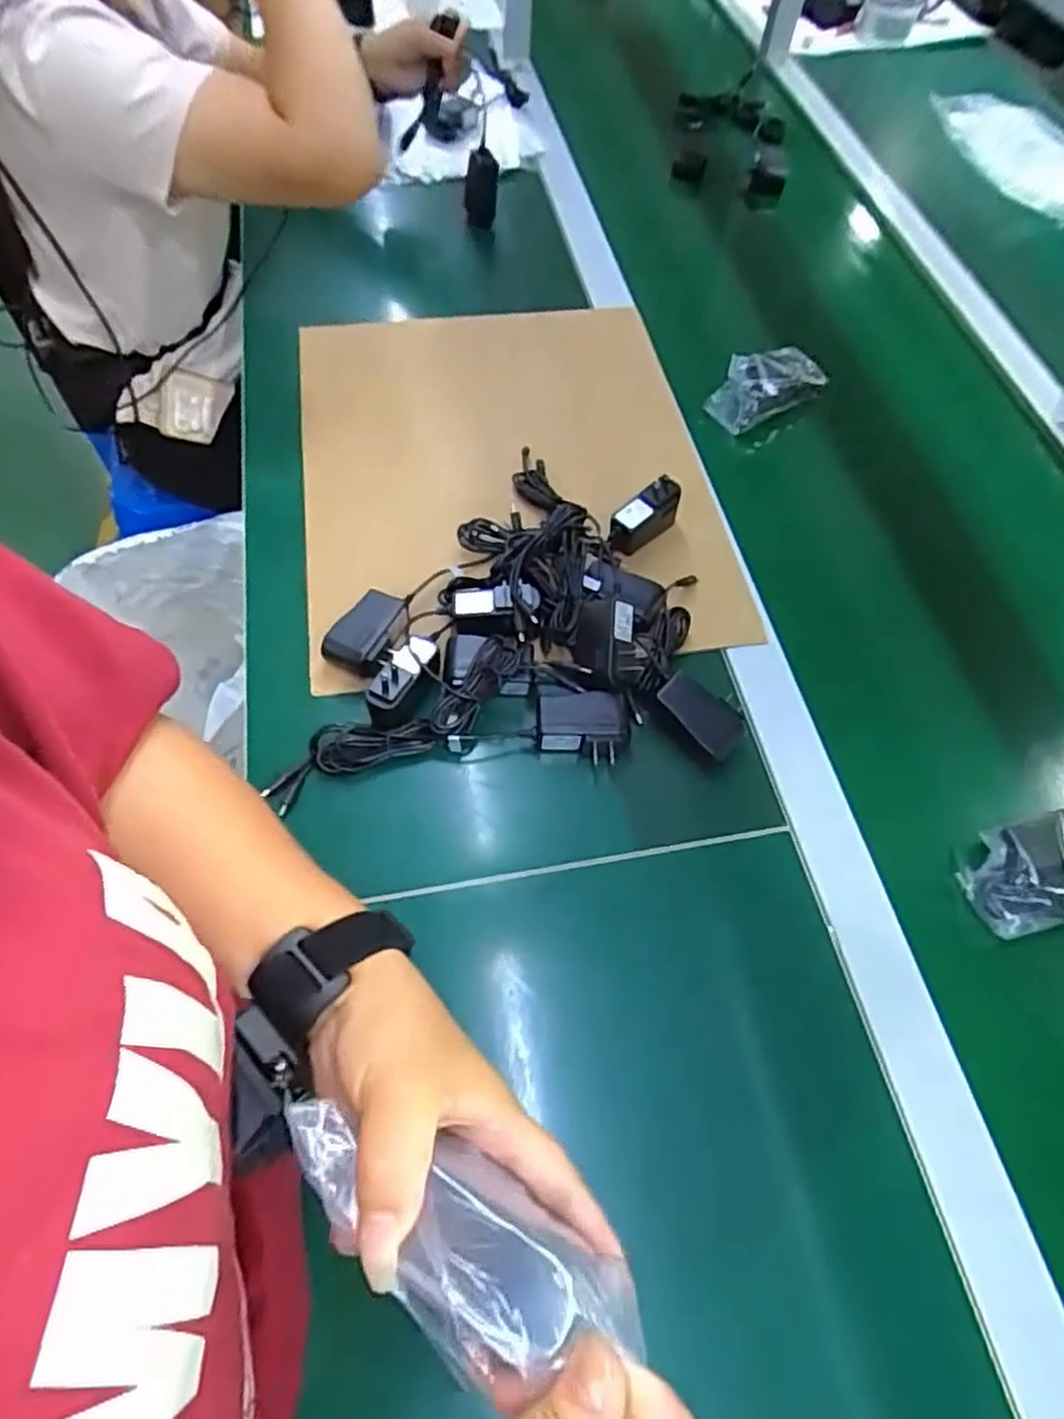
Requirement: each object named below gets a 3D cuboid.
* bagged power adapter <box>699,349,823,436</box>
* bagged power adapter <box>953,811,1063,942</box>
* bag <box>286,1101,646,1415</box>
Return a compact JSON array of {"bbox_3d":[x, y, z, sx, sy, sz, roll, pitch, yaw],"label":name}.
[{"bbox_3d":[0.248,-0.347,0.805,0.120,0.050,0.059,-24,64,-17],"label":"bagged power adapter"},{"bbox_3d":[0.373,0.120,0.552,0.101,0.036,0.073,-11,61,-11],"label":"bagged power adapter"},{"bbox_3d":[-0.029,0.169,0.236,0.122,0.018,0.047,20,60,21],"label":"bag"}]

